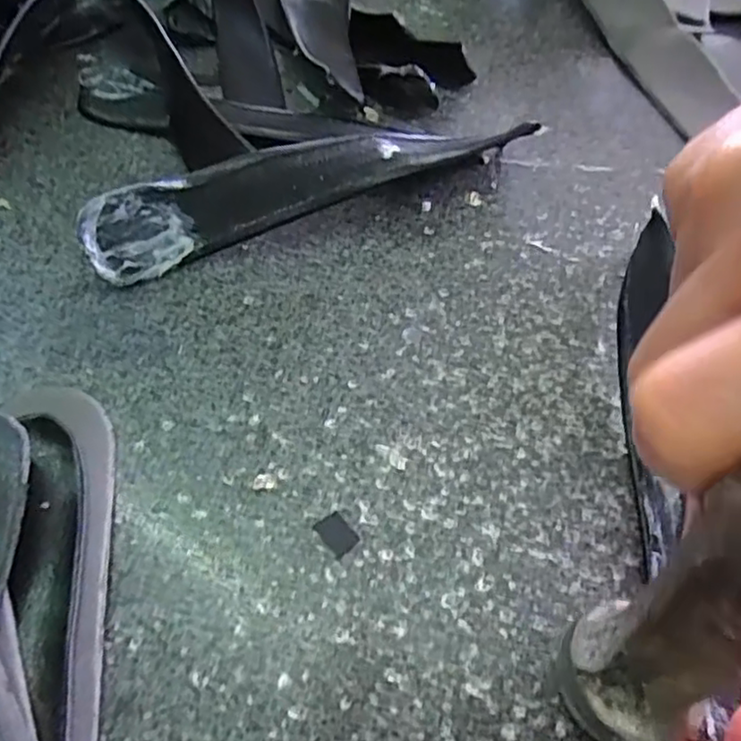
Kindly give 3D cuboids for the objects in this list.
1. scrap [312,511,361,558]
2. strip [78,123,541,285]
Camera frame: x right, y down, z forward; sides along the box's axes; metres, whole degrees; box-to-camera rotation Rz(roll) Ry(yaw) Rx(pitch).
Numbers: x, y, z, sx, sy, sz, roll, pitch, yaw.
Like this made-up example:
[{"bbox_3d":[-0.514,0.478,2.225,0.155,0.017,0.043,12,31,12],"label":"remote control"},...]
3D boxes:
[{"bbox_3d":[-0.008,0.040,0.168,0.008,0.004,0.011,-33,62,-26],"label":"scrap"},{"bbox_3d":[-0.019,-0.064,0.233,0.157,0.024,0.021,-19,56,-18],"label":"strip"}]

